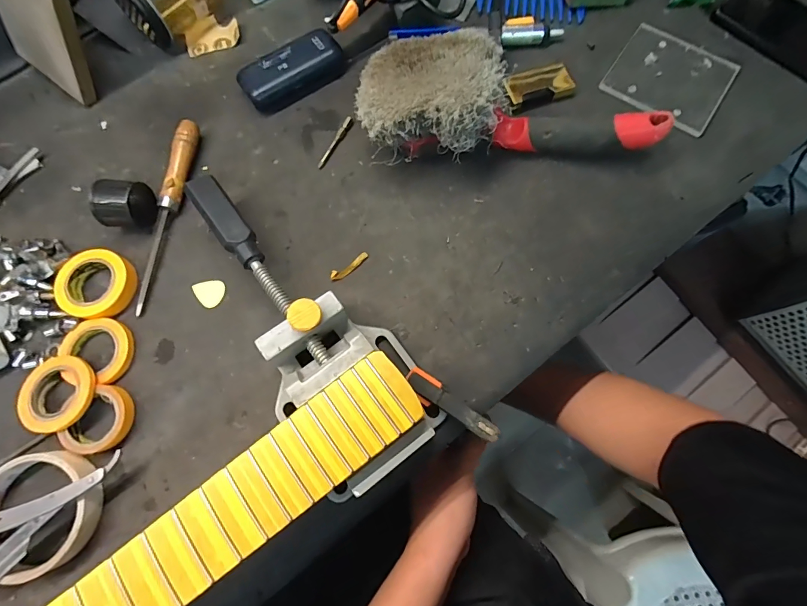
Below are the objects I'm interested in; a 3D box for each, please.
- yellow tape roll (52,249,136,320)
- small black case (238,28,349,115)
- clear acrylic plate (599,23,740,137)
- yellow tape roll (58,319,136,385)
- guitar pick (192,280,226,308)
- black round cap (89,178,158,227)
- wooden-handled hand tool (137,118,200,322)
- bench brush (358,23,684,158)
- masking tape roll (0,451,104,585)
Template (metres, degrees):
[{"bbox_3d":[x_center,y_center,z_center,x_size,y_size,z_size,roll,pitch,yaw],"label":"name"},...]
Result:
[{"bbox_3d":[-0.270,-0.017,0.328,0.060,0.016,0.059,0,75,0],"label":"yellow tape roll"},{"bbox_3d":[-0.113,-0.240,0.386,0.107,0.026,0.042,-34,78,-8],"label":"small black case"},{"bbox_3d":[0.280,-0.237,0.391,0.112,0.006,0.105,34,78,9],"label":"clear acrylic plate"},{"bbox_3d":[-0.262,0.041,0.316,0.059,0.013,0.053,1,75,0],"label":"yellow tape roll"},{"bbox_3d":[-0.174,-0.008,0.336,0.027,0.004,0.025,-13,76,-7],"label":"guitar pick"},{"bbox_3d":[-0.254,-0.089,0.342,0.035,0.043,0.041,6,75,2],"label":"black round cap"},{"bbox_3d":[-0.220,-0.084,0.347,0.016,0.021,0.187,6,75,2],"label":"wooden-handled hand tool"},{"bbox_3d":[0.095,-0.173,0.336,0.267,0.085,0.086,5,75,1],"label":"bench brush"},{"bbox_3d":[-0.275,0.158,0.281,0.079,0.021,0.084,0,75,0],"label":"masking tape roll"}]

